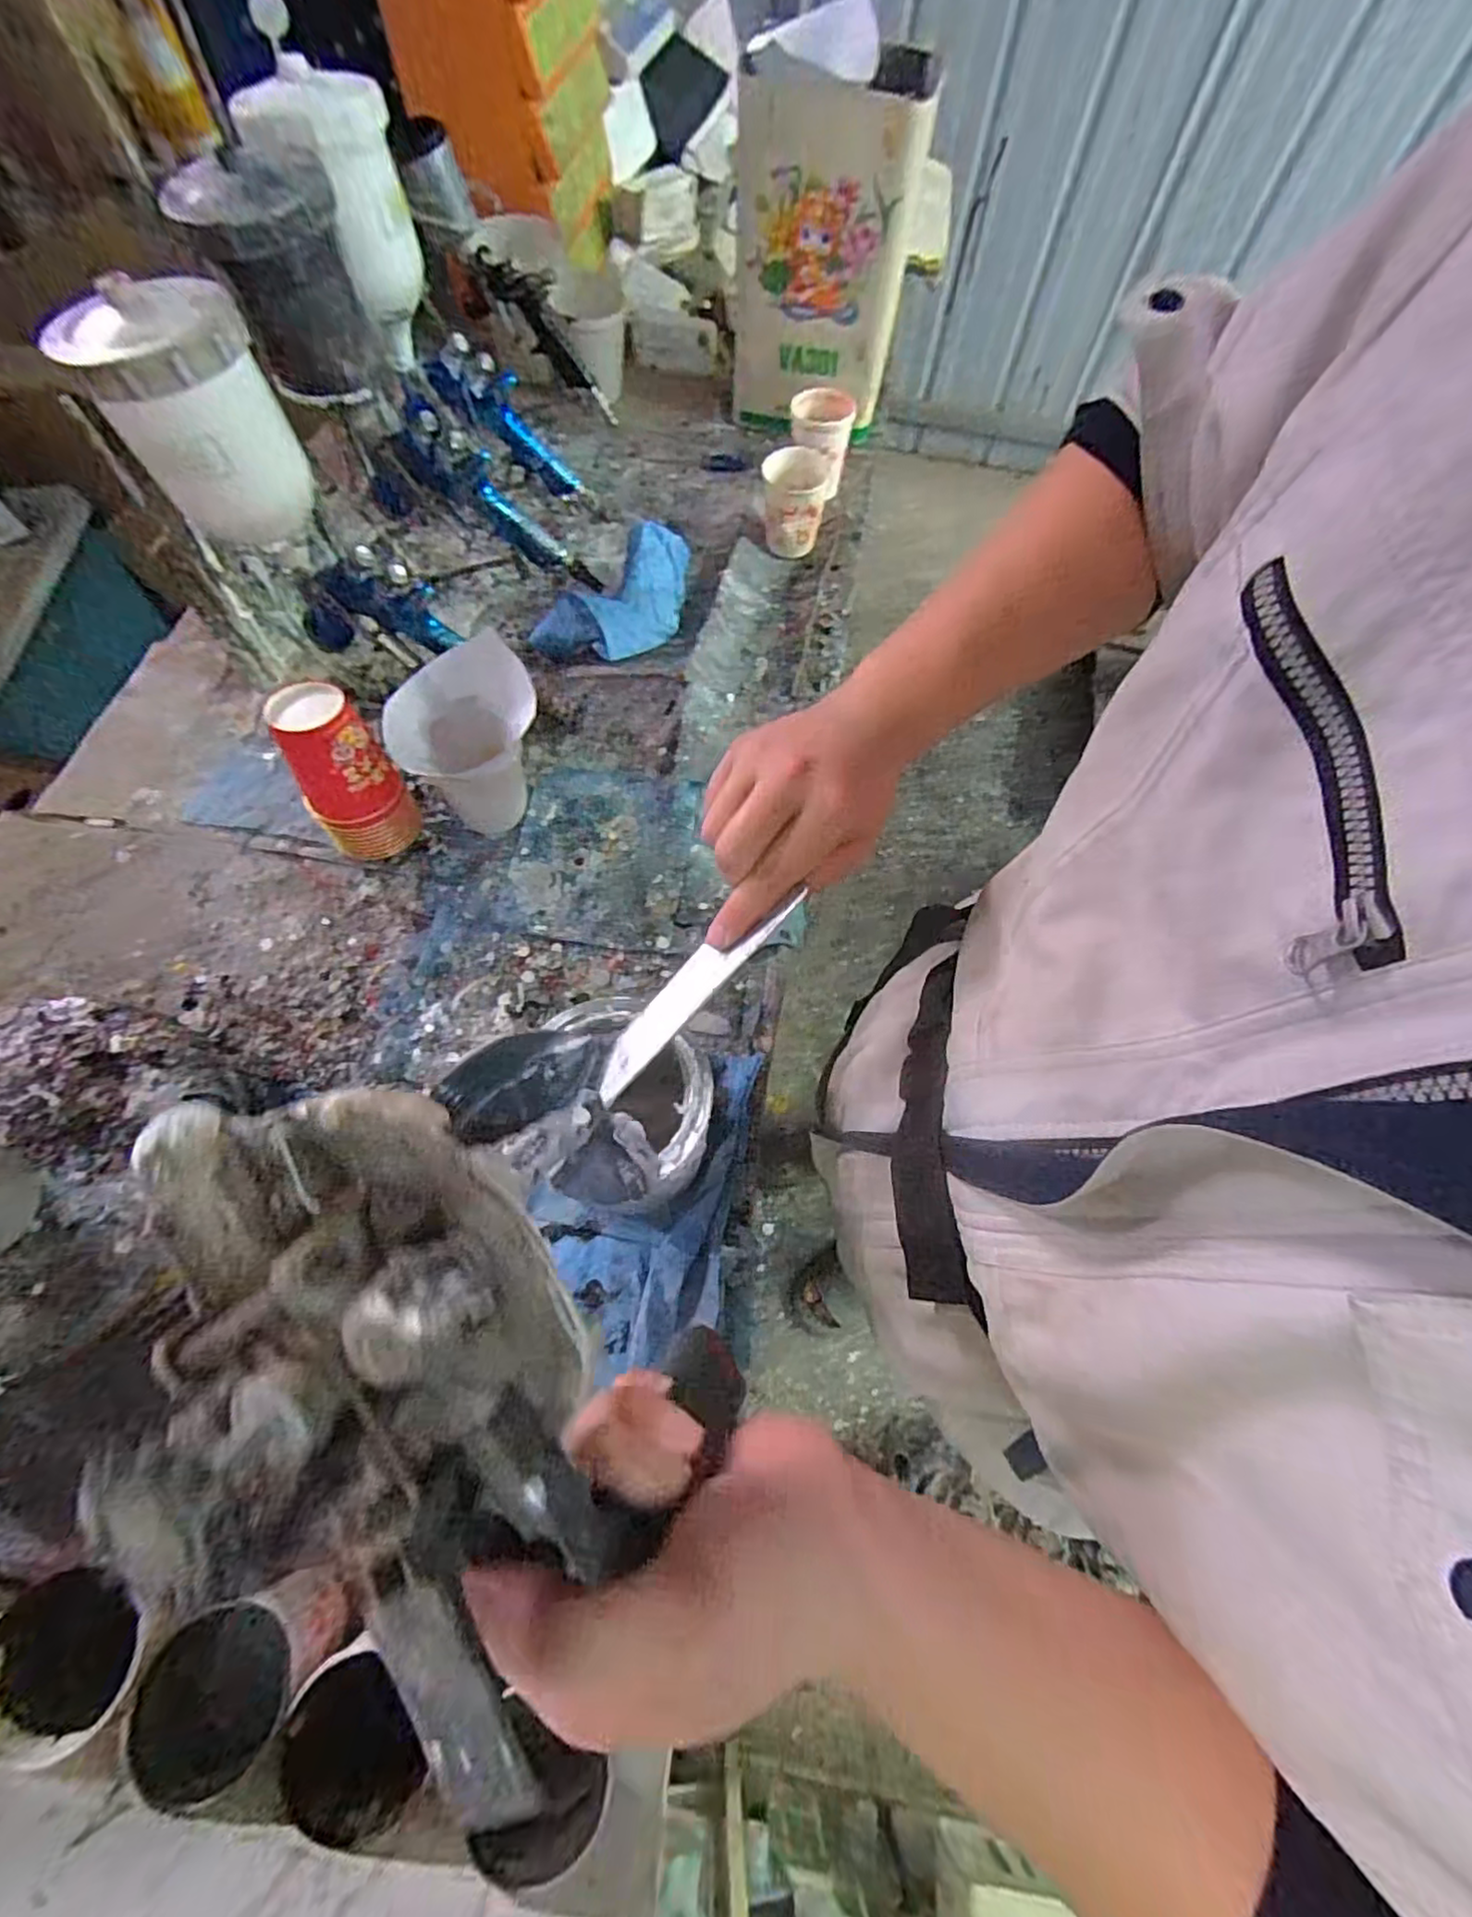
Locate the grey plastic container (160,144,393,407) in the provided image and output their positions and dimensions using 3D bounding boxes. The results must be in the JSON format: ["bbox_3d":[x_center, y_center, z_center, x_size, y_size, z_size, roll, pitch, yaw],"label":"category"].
[{"bbox_3d":[-0.320,-0.482,0.492,0.100,0.114,0.089,-29,71,-13],"label":"grey plastic container"}]

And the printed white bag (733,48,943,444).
[{"bbox_3d":[0.096,-0.770,0.758,0.182,0.265,0.109,9,67,2],"label":"printed white bag"}]

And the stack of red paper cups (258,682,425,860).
[{"bbox_3d":[-0.305,-0.141,0.531,0.070,0.132,0.063,-38,73,-16],"label":"stack of red paper cups"}]

